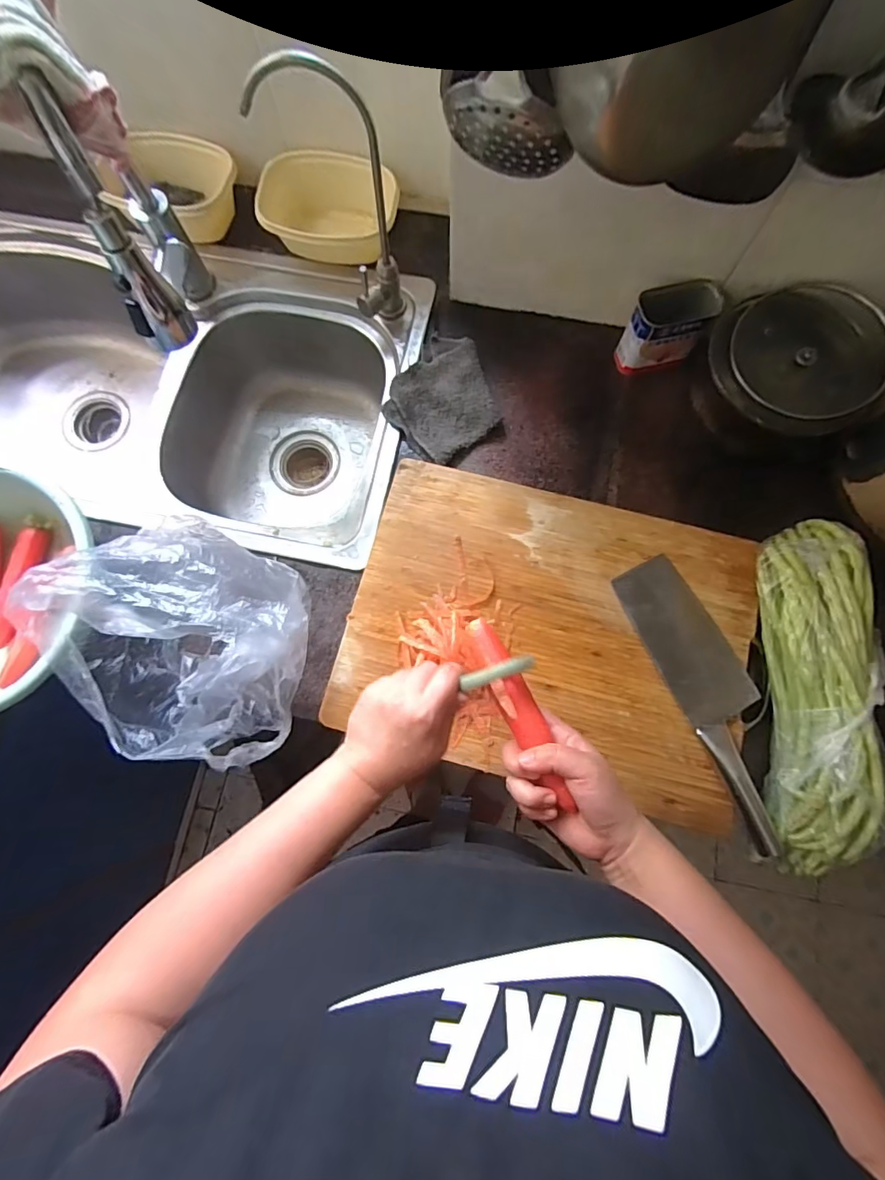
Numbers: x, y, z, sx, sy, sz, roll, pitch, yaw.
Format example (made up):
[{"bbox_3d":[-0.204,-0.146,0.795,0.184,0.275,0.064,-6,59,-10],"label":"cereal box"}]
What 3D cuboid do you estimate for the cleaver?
[{"bbox_3d":[0.291,0.105,0.529,0.080,0.021,0.301,-22,77,-5],"label":"cleaver"}]

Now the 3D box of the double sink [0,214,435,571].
[{"bbox_3d":[-0.446,-0.276,0.750,0.818,0.201,0.432,14,77,4],"label":"double sink"}]

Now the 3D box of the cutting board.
[{"bbox_3d":[0.118,0.040,0.553,0.434,0.016,0.323,15,77,4],"label":"cutting board"}]

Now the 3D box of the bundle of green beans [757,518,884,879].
[{"bbox_3d":[0.388,0.097,0.506,0.083,0.059,0.353,3,77,1],"label":"bundle of green beans"}]

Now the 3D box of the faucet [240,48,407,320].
[{"bbox_3d":[-0.117,-0.413,0.549,0.130,0.257,0.058,2,77,1],"label":"faucet"}]

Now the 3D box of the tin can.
[{"bbox_3d":[0.275,-0.319,0.606,0.099,0.090,0.057,-3,77,0],"label":"tin can"}]

